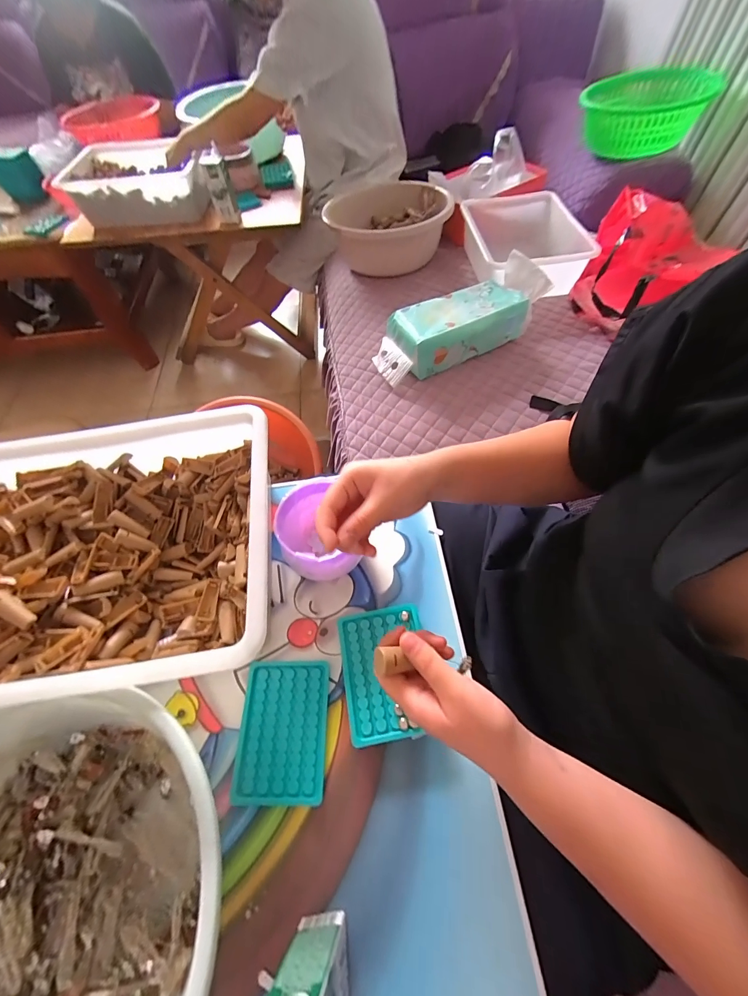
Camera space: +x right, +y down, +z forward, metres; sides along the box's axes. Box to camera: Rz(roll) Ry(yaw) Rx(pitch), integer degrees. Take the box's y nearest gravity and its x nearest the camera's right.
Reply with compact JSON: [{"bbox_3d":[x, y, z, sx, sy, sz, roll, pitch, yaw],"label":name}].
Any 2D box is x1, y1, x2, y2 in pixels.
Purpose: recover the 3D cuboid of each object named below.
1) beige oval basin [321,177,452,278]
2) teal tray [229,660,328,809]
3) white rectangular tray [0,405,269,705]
[{"bbox_3d":[0.054,-0.713,0.950,0.337,0.147,0.245,-25,62,-12],"label":"beige oval basin"},{"bbox_3d":[-0.100,0.250,0.382,0.096,0.007,0.129,-2,60,2],"label":"teal tray"},{"bbox_3d":[-0.323,0.065,0.427,0.408,0.104,0.320,-9,60,-3],"label":"white rectangular tray"}]

